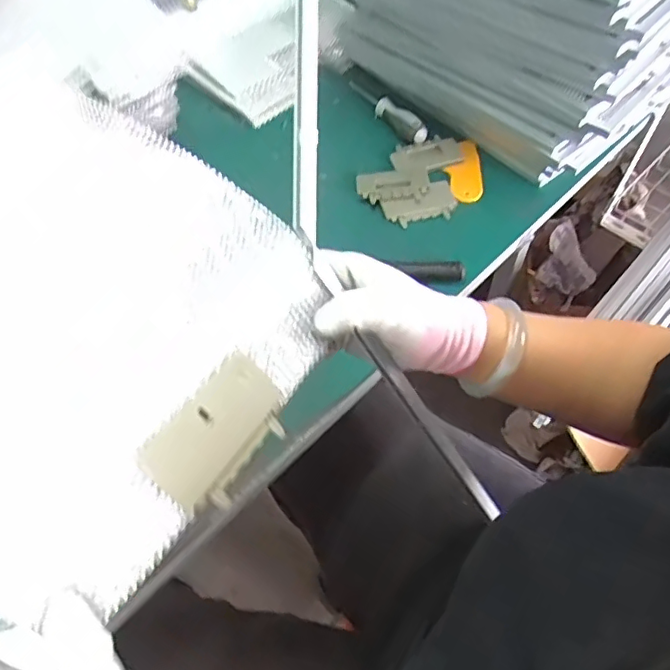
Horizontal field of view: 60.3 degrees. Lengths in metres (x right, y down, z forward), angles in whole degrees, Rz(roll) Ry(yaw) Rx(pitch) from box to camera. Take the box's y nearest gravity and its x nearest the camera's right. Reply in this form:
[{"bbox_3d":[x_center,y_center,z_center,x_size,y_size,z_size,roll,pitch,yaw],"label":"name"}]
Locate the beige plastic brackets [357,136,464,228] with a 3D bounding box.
[{"bbox_3d":[0.093,-0.196,0.719,0.119,0.021,0.143,7,63,10],"label":"beige plastic brackets"}]

